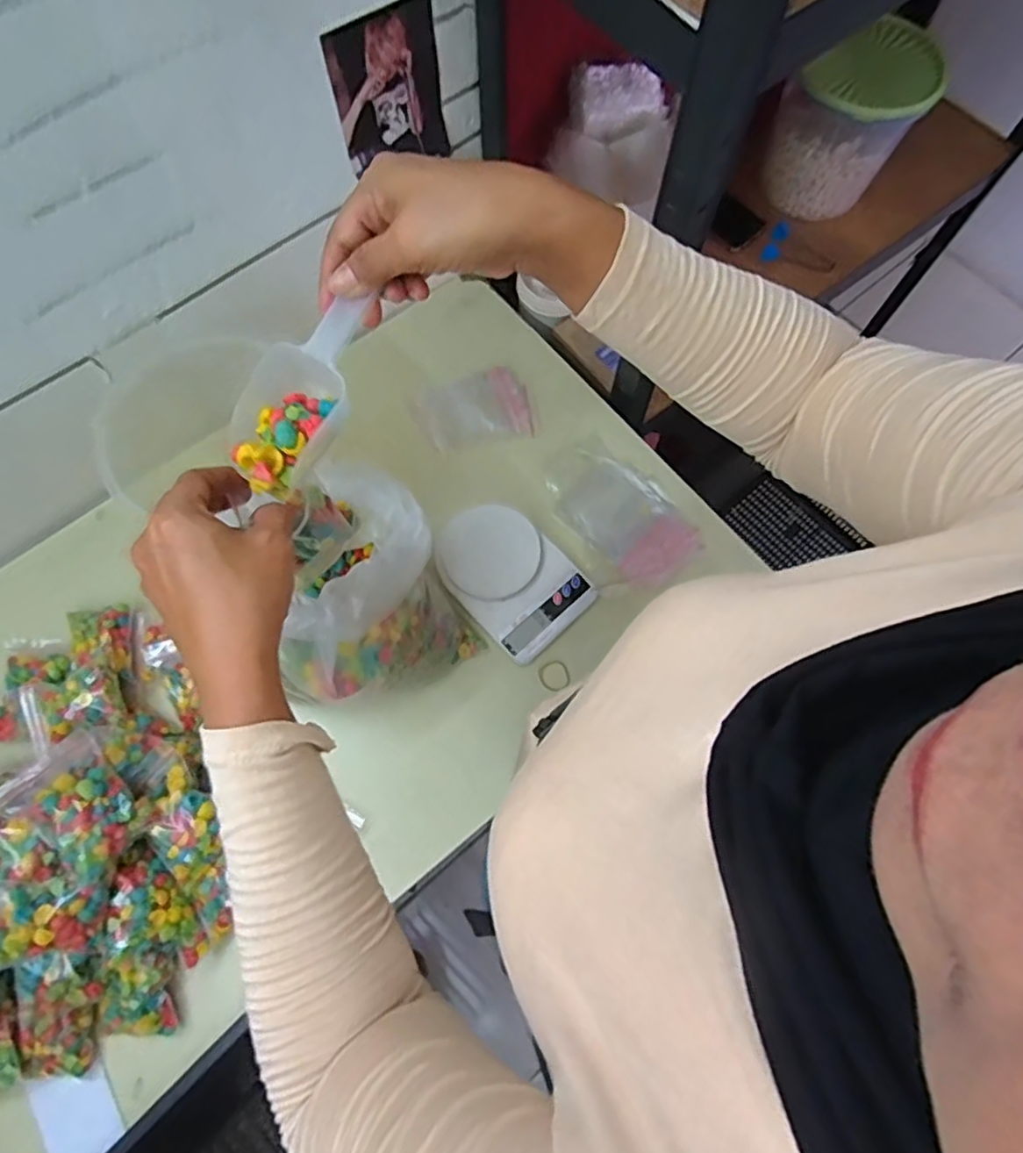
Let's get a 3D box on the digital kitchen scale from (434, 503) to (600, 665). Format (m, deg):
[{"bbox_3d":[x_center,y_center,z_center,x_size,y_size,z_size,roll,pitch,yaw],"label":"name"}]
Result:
[{"bbox_3d":[-0.002,-0.003,0.743,0.129,0.025,0.181,-42,76,-12],"label":"digital kitchen scale"}]

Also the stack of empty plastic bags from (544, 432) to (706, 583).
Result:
[{"bbox_3d":[0.131,-0.087,0.771,0.117,0.012,0.203,-40,76,-12],"label":"stack of empty plastic bags"}]

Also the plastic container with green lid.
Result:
[{"bbox_3d":[0.511,-0.684,0.969,0.185,0.216,0.181,34,75,11],"label":"plastic container with green lid"}]

